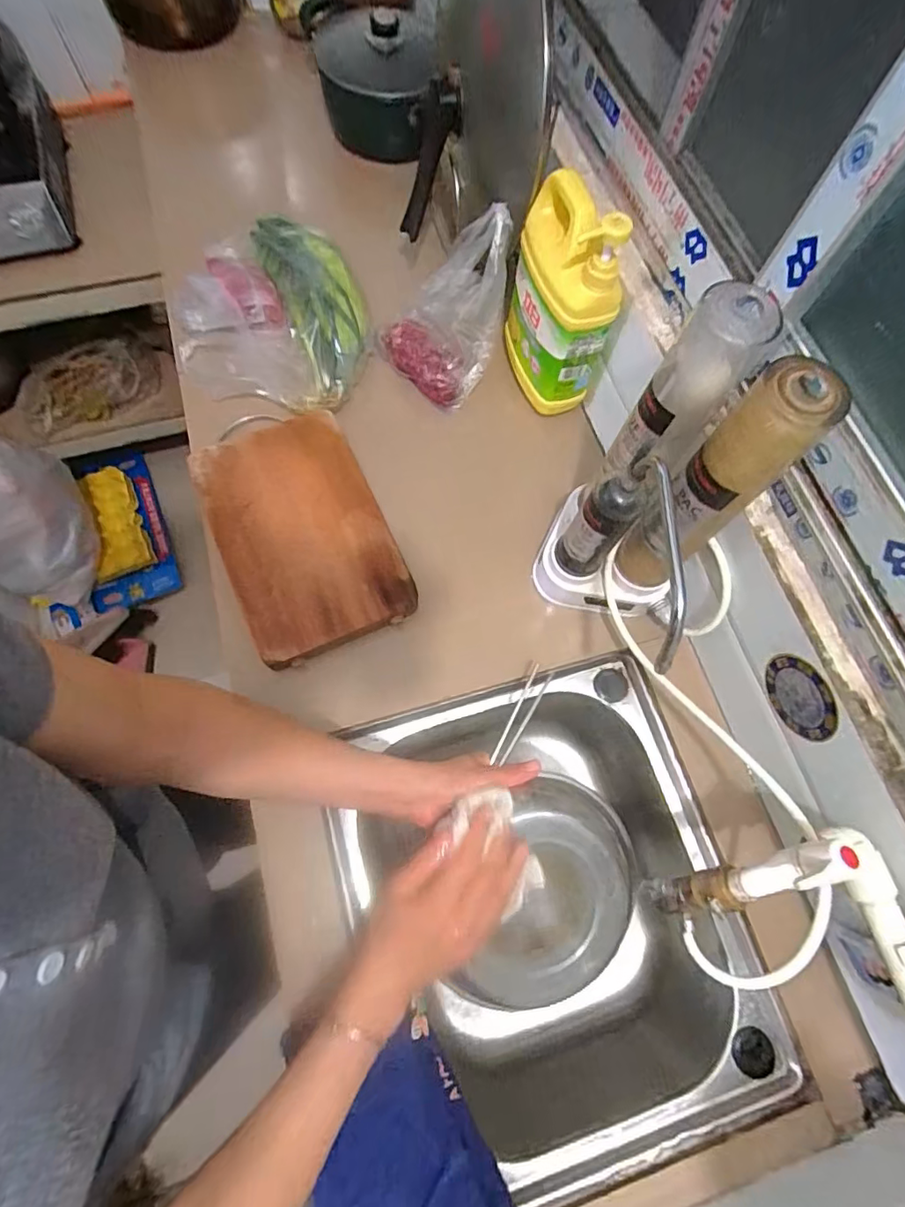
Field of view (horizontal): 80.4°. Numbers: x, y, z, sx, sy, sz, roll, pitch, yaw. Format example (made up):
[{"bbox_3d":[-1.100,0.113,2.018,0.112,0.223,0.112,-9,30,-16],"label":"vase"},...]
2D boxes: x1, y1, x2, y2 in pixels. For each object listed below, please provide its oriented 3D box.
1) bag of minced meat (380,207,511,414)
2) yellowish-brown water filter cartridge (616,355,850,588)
[{"bbox_3d":[-0.003,-0.353,0.639,0.132,0.166,0.119,-43,78,-15],"label":"bag of minced meat"},{"bbox_3d":[0.204,-0.088,0.446,0.060,0.258,0.064,1,71,-2],"label":"yellowish-brown water filter cartridge"}]

